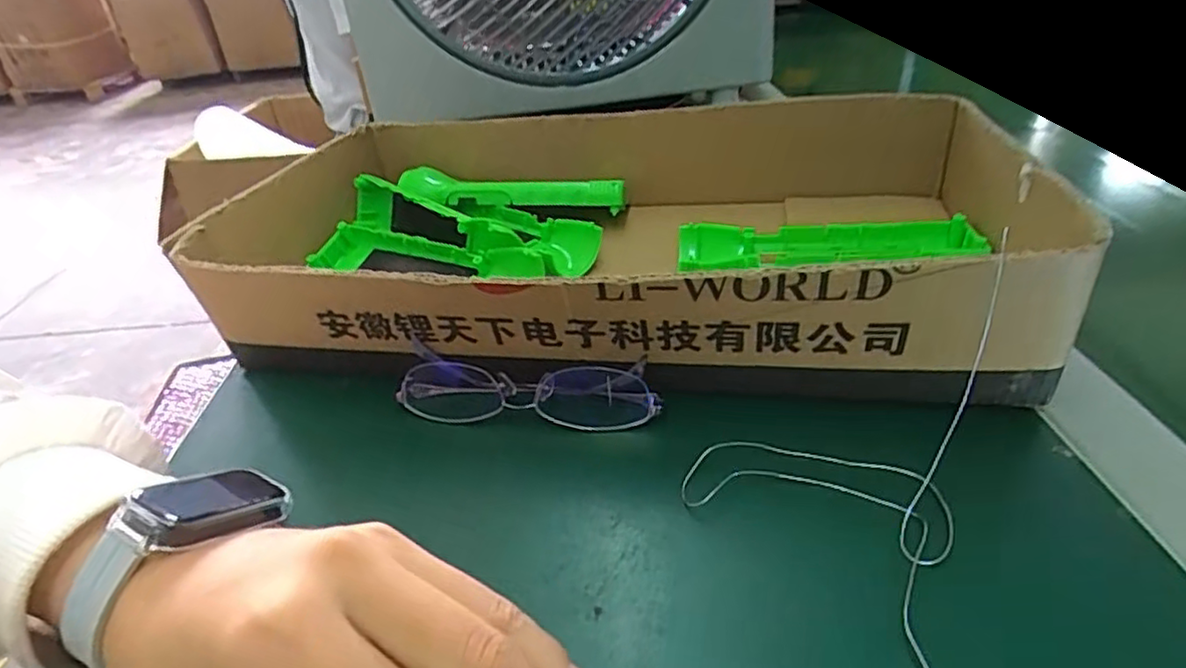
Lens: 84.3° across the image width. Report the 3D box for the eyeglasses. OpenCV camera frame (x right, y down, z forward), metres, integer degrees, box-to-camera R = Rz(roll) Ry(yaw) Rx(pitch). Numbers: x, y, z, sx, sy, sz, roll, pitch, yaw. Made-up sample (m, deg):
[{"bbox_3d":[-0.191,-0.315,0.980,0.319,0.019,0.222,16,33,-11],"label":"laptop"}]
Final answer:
[{"bbox_3d":[-0.033,0.027,0.312,0.125,0.030,0.024,3,35,12],"label":"eyeglasses"}]

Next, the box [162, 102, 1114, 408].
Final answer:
[{"bbox_3d":[0.017,-0.062,0.387,0.437,0.079,0.235,3,35,12],"label":"box"}]

